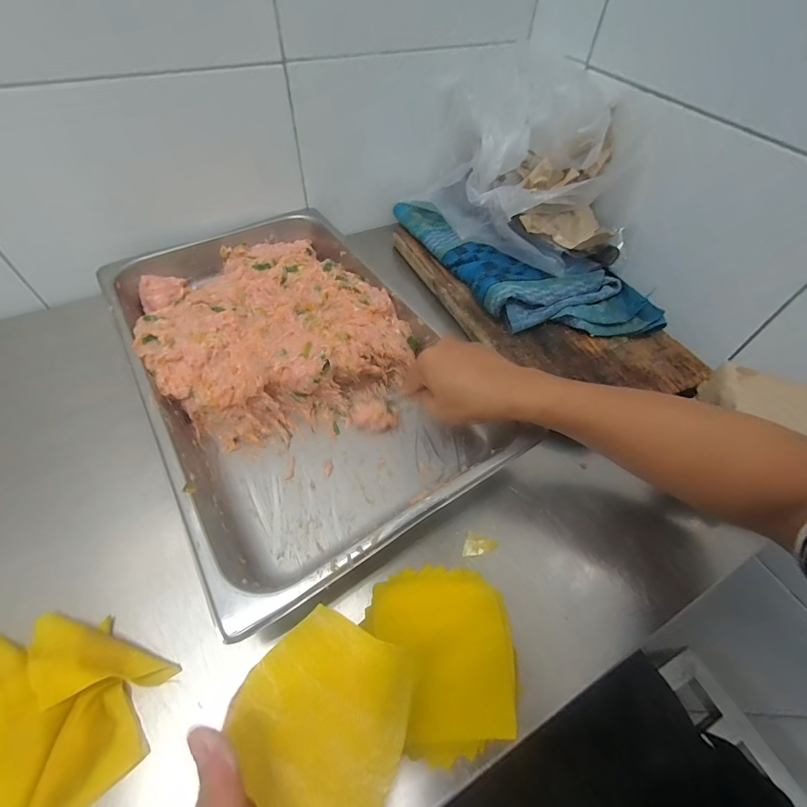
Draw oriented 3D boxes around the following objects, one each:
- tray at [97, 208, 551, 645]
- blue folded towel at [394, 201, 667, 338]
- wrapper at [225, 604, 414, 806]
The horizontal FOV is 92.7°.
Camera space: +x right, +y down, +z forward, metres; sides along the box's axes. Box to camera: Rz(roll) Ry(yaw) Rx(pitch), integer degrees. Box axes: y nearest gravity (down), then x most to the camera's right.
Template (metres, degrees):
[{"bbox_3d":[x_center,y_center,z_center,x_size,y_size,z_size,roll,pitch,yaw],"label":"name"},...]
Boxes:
[{"bbox_3d":[-0.136,-0.061,0.460,0.299,0.074,0.517,-27,59,-19],"label":"tray"},{"bbox_3d":[0.162,-0.216,0.566,0.200,0.043,0.400,-23,58,-17],"label":"blue folded towel"},{"bbox_3d":[-0.043,0.171,0.209,0.091,0.034,0.090,23,56,14],"label":"wrapper"}]

